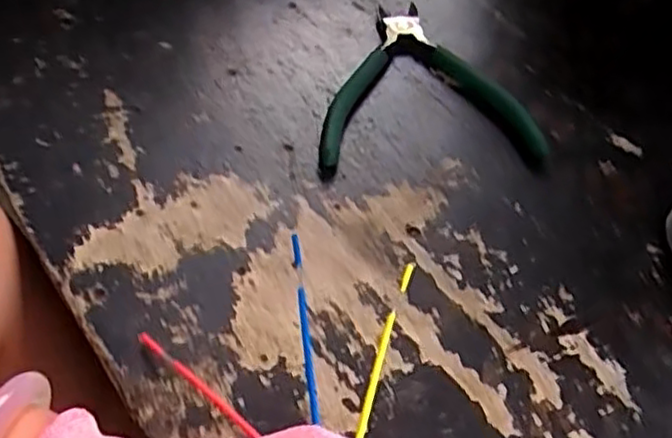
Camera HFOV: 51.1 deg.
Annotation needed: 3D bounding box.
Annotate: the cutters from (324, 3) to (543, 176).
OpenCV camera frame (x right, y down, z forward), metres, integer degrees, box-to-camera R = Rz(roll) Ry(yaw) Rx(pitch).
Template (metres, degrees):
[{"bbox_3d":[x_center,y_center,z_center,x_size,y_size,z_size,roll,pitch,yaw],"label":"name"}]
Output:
[{"bbox_3d":[0.058,-0.087,0.443,0.139,0.013,0.141,-1,53,-3],"label":"cutters"}]

